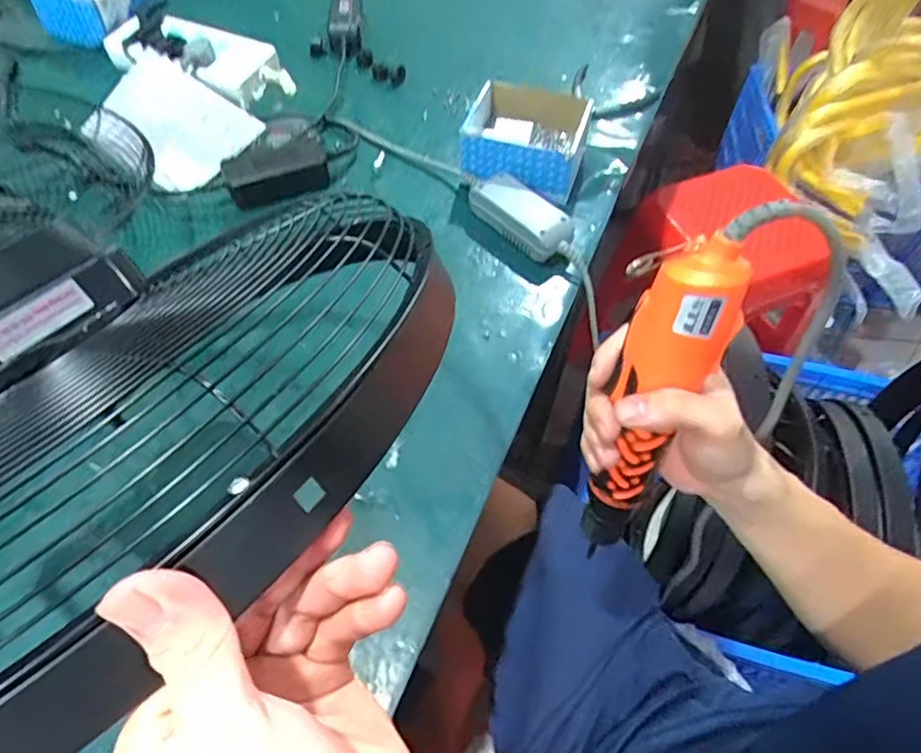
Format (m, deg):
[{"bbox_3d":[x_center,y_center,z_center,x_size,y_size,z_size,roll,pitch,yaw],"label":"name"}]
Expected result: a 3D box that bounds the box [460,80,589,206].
[{"bbox_3d":[0.074,-0.281,0.692,0.141,0.077,0.119,13,56,7],"label":"box"}]

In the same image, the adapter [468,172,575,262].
[{"bbox_3d":[0.066,-0.177,0.640,0.055,0.050,0.125,-37,64,-24],"label":"adapter"}]

